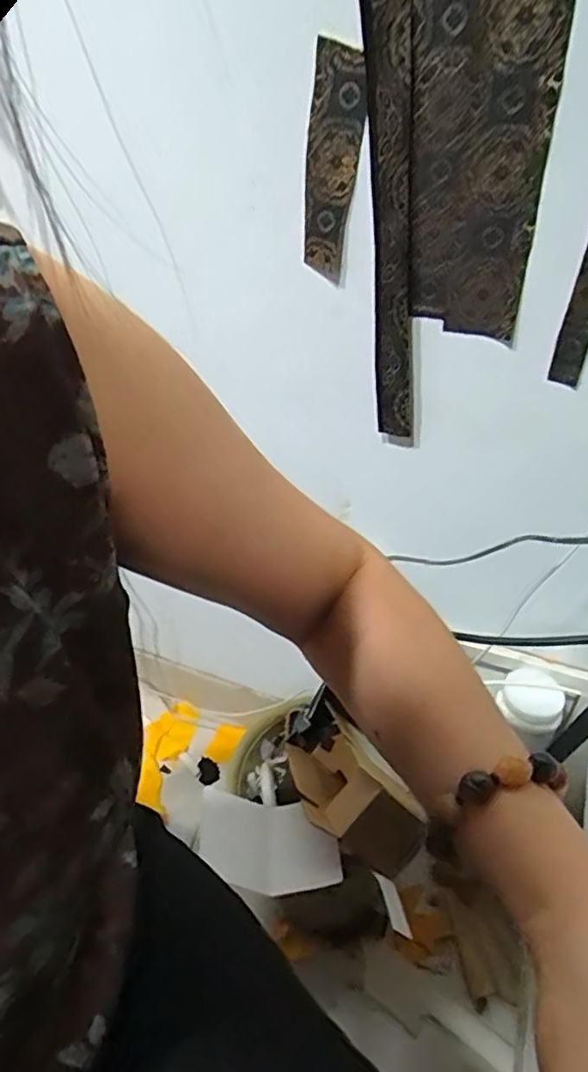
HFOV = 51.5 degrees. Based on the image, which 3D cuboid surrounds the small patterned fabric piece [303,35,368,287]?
[{"bbox_3d":[0.030,-0.316,0.529,0.049,0.172,0.011,24,46,15],"label":"small patterned fabric piece"}]

